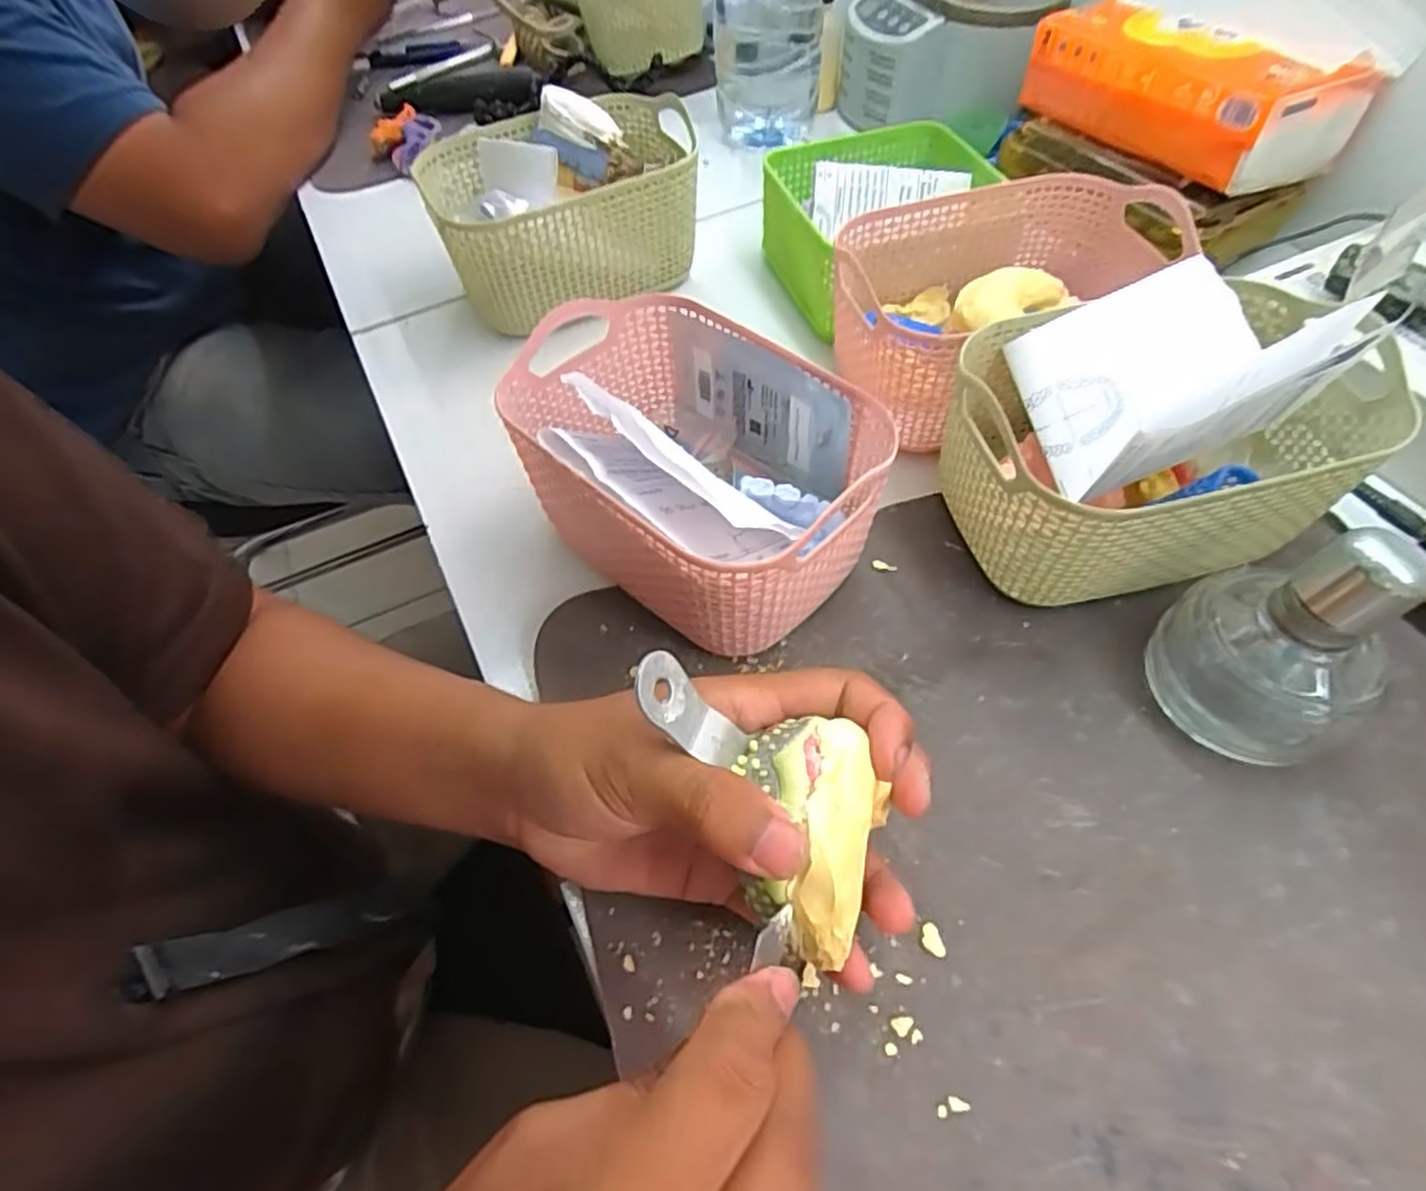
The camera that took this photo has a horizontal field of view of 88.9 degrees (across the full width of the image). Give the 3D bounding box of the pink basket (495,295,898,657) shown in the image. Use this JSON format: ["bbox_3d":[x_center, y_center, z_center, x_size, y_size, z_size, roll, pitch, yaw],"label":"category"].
[{"bbox_3d":[-0.009,-0.058,0.341,0.170,0.091,0.117,37,65,25],"label":"pink basket"}]

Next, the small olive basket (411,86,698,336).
[{"bbox_3d":[-0.096,-0.257,0.493,0.170,0.091,0.127,-20,57,-10],"label":"small olive basket"}]

